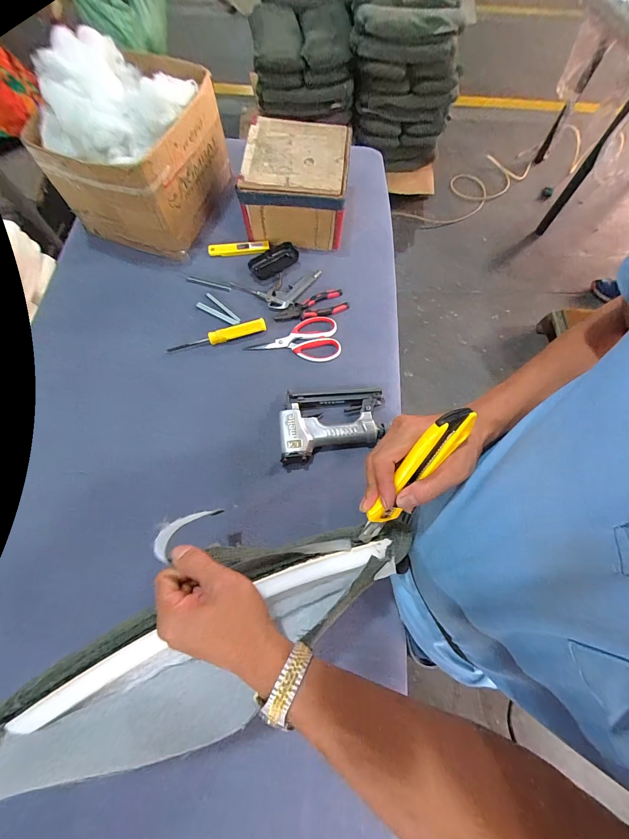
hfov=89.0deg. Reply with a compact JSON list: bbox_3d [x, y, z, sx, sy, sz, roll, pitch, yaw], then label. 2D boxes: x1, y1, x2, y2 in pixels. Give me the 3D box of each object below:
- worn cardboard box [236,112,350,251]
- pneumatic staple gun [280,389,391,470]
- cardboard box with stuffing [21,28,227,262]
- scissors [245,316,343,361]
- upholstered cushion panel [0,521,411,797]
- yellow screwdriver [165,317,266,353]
[{"bbox_3d":[-0.036,-0.507,0.700,0.206,0.130,0.208,6,71,2],"label":"worn cardboard box"},{"bbox_3d":[0.034,0.010,0.570,0.185,0.040,0.134,-4,71,-1],"label":"pneumatic staple gun"},{"bbox_3d":[-0.358,-0.556,0.659,0.262,0.240,0.302,20,72,7],"label":"cardboard box with stuffing"},{"bbox_3d":[-0.041,-0.155,0.641,0.180,0.007,0.097,-9,71,-3],"label":"scissors"},{"bbox_3d":[-0.082,0.200,0.301,0.396,0.051,0.126,-24,73,-13],"label":"upholstered cushion panel"},{"bbox_3d":[-0.197,-0.167,0.639,0.200,0.026,0.024,-16,72,-5],"label":"yellow screwdriver"}]

